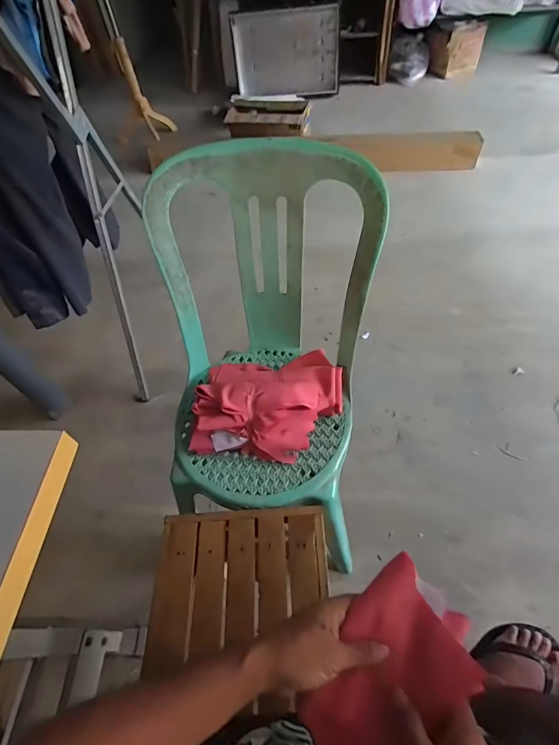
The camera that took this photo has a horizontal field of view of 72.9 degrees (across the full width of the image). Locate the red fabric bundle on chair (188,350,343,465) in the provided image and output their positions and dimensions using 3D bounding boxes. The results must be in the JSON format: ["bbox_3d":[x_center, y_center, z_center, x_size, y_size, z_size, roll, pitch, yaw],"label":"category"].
[{"bbox_3d":[-0.016,0.049,0.753,0.271,0.102,0.223,2,55,7],"label":"red fabric bundle on chair"}]

